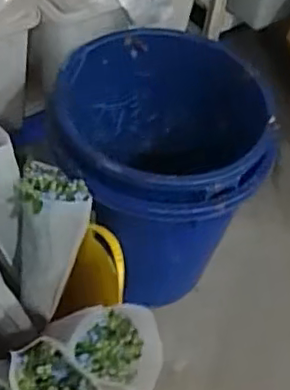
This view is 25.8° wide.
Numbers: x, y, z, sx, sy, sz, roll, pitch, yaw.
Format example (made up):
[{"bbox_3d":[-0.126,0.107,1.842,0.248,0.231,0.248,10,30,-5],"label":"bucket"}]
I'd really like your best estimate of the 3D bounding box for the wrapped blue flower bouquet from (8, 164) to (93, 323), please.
[{"bbox_3d":[-0.177,0.098,1.179,0.136,0.293,0.086,12,29,6],"label":"wrapped blue flower bouquet"}]

